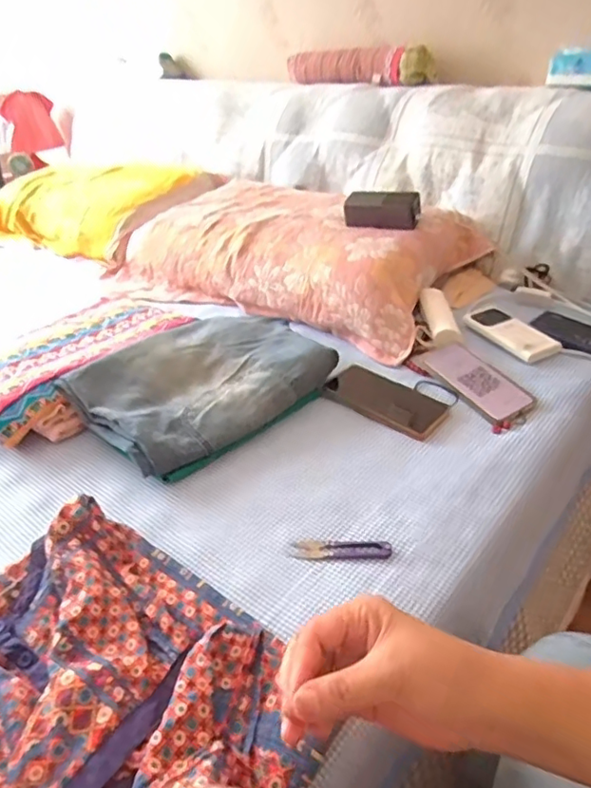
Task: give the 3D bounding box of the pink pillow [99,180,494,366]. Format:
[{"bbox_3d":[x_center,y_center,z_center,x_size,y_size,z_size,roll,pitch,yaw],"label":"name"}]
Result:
[{"bbox_3d":[-0.028,-0.283,1.133,0.673,0.146,0.359,18,39,29],"label":"pink pillow"}]

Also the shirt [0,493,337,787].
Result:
[{"bbox_3d":[-0.166,0.227,0.439,0.346,0.065,0.279,24,43,36],"label":"shirt"}]

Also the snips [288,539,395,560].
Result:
[{"bbox_3d":[0.047,0.159,0.594,0.100,0.004,0.027,-1,33,4],"label":"snips"}]

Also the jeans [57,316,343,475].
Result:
[{"bbox_3d":[-0.120,-0.022,0.797,0.320,0.061,0.231,-30,41,-34],"label":"jeans"}]

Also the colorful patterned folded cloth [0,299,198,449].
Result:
[{"bbox_3d":[-0.341,-0.064,0.872,0.230,0.041,0.344,23,42,35],"label":"colorful patterned folded cloth"}]

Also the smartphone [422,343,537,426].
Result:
[{"bbox_3d":[0.251,-0.022,0.808,0.076,0.015,0.167,-30,50,-17],"label":"smartphone"}]

